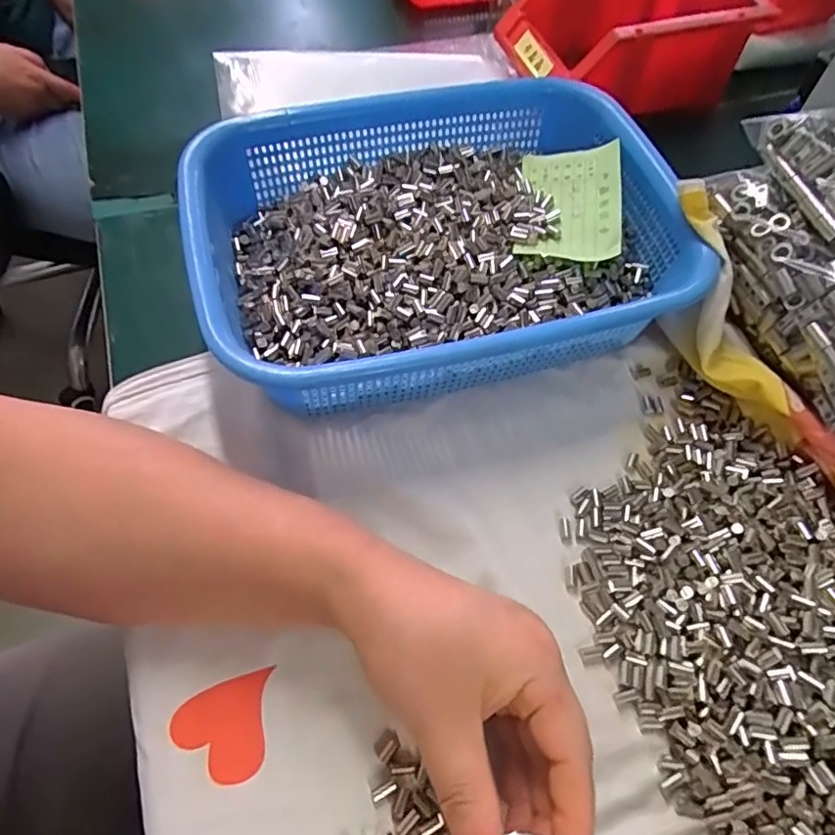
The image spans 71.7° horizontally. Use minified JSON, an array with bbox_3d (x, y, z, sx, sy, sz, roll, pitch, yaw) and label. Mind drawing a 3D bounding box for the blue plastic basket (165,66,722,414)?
[{"bbox_3d":[0.012,-0.106,0.359,0.271,0.076,0.205,-13,61,-9],"label":"blue plastic basket"}]

